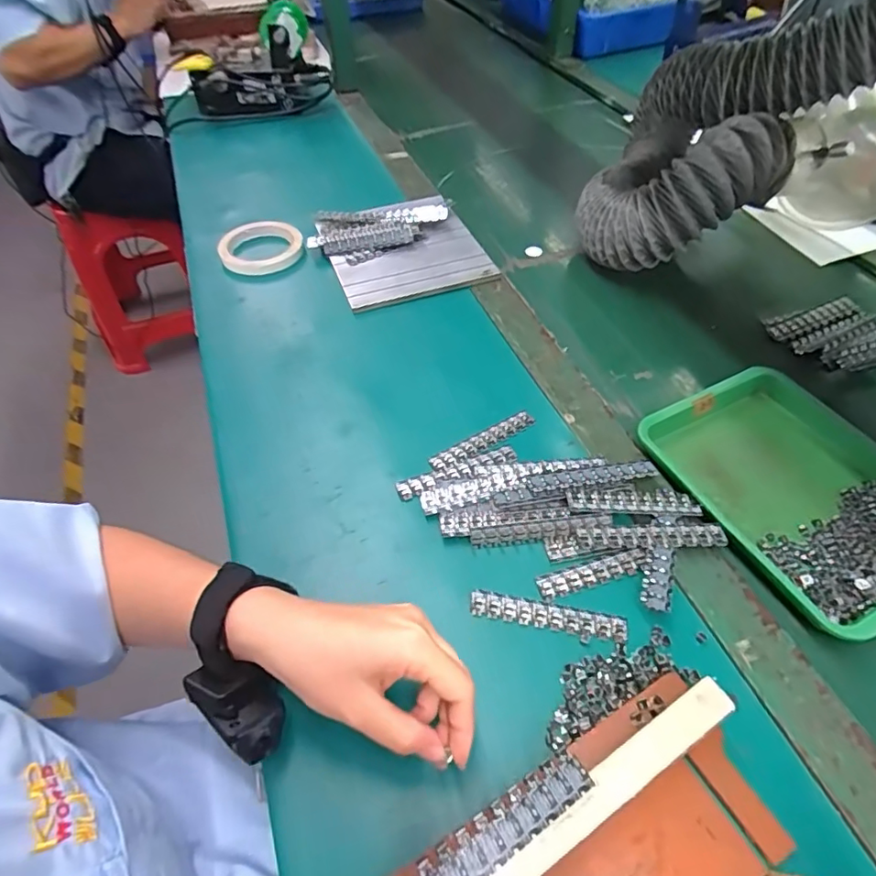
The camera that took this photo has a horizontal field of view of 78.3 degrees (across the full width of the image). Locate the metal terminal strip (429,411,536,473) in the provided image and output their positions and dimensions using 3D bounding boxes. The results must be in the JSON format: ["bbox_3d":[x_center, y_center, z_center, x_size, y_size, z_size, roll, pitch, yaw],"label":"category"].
[{"bbox_3d":[0.041,0.003,0.481,0.108,0.004,0.019,-27,55,-21],"label":"metal terminal strip"}]

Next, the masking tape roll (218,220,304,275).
[{"bbox_3d":[-0.223,-0.241,0.675,0.099,0.020,0.099,0,50,0],"label":"masking tape roll"}]

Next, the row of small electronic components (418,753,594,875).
[{"bbox_3d":[0.031,0.198,0.269,0.108,0.004,0.023,-27,55,-18],"label":"row of small electronic components"}]

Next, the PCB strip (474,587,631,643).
[{"bbox_3d":[0.077,0.124,0.379,0.107,0.004,0.019,9,51,7],"label":"PCB strip"}]

